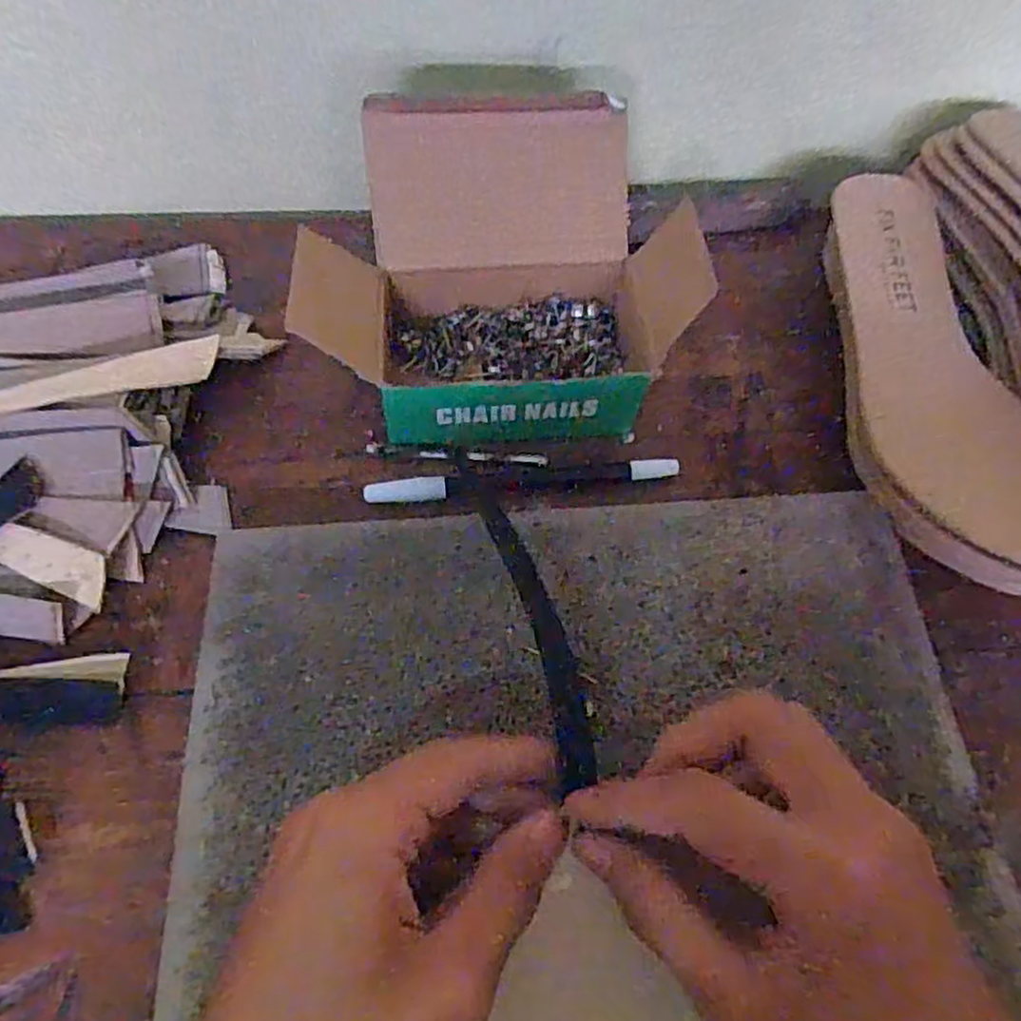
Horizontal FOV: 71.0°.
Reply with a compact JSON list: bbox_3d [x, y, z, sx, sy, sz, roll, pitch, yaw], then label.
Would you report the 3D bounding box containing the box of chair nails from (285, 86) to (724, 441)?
[{"bbox_3d":[-0.007,-0.107,0.327,0.169,0.088,0.125,-4,61,-5],"label":"box of chair nails"}]

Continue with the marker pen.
[{"bbox_3d":[0.007,-0.014,0.328,0.143,0.008,0.014,-5,64,-5],"label":"marker pen"}]

